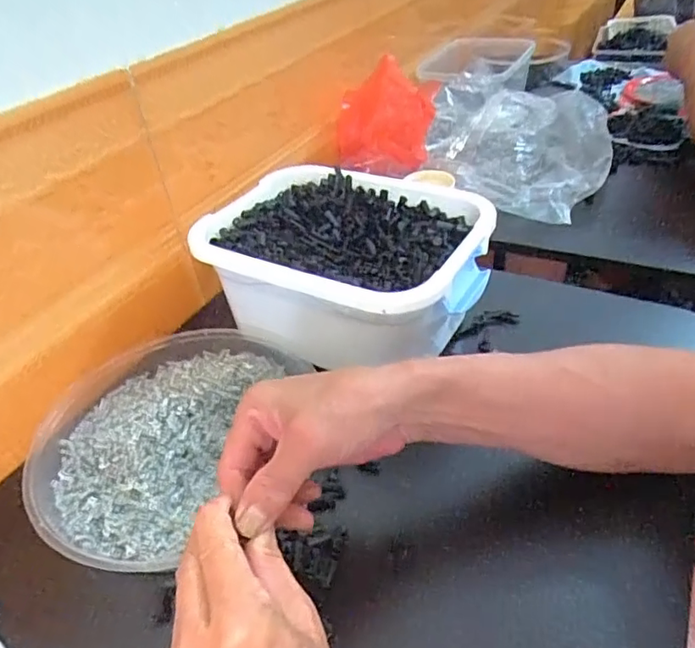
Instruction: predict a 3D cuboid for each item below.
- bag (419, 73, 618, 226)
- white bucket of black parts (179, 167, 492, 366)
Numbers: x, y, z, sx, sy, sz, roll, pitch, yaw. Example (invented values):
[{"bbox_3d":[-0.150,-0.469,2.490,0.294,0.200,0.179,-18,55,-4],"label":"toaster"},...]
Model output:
[{"bbox_3d":[0.236,-0.264,0.792,0.258,0.078,0.300,15,43,23],"label":"bag"},{"bbox_3d":[-0.003,-0.056,0.534,0.245,0.101,0.184,18,45,26],"label":"white bucket of black parts"}]

